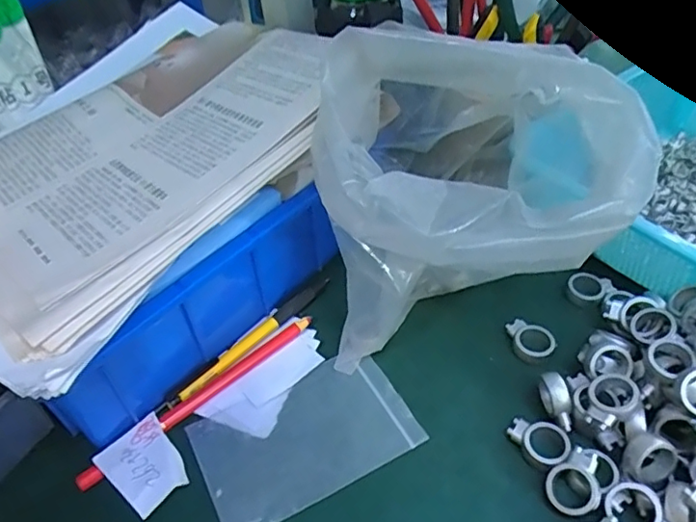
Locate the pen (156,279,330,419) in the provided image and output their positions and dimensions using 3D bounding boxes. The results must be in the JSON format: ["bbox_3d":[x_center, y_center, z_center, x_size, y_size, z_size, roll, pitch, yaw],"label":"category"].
[{"bbox_3d":[-0.066,0.055,0.374,0.011,0.009,0.143,31,55,32],"label":"pen"}]

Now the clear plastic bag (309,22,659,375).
[{"bbox_3d":[0.065,-0.037,0.339,0.154,0.177,0.150,-8,44,-2],"label":"clear plastic bag"}]

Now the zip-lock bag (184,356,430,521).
[{"bbox_3d":[-0.025,0.104,0.330,0.122,0.006,0.075,-22,47,-19],"label":"zip-lock bag"}]

